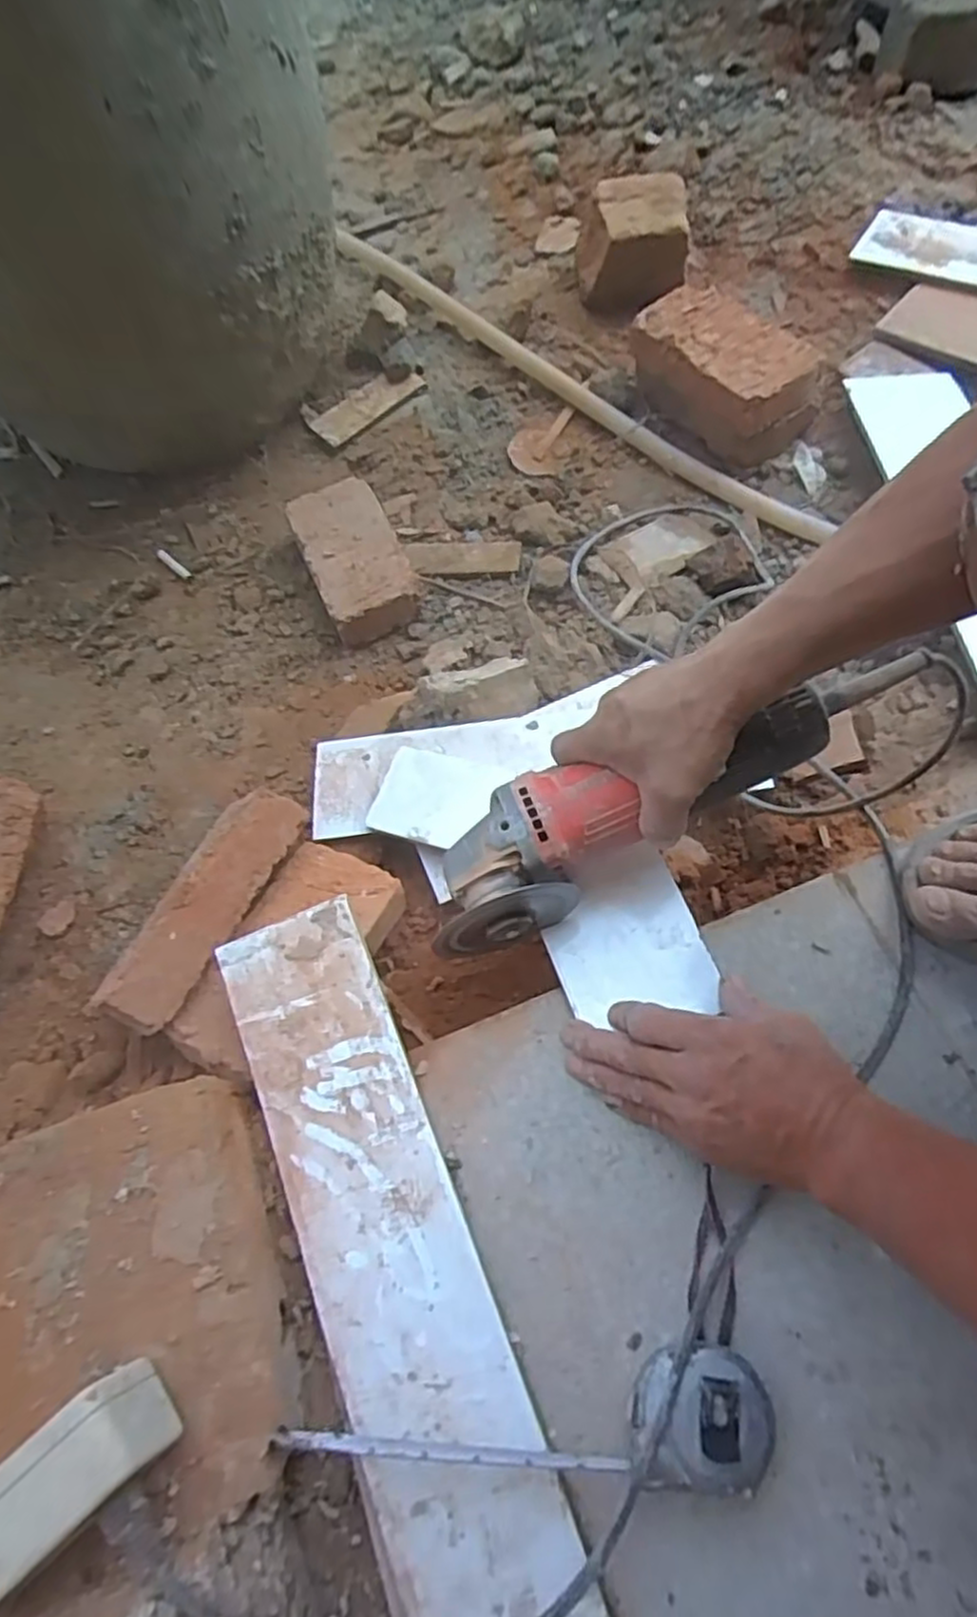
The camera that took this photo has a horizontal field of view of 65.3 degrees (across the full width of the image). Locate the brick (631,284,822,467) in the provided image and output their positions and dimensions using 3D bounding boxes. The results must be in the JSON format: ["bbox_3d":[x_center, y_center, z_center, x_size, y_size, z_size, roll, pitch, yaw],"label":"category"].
[{"bbox_3d":[0.248,-0.466,0.820,0.108,0.084,0.195,-40,68,-12],"label":"brick"}]

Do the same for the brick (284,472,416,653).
[{"bbox_3d":[-0.138,-0.258,0.779,0.090,0.051,0.192,-23,66,-5],"label":"brick"}]

